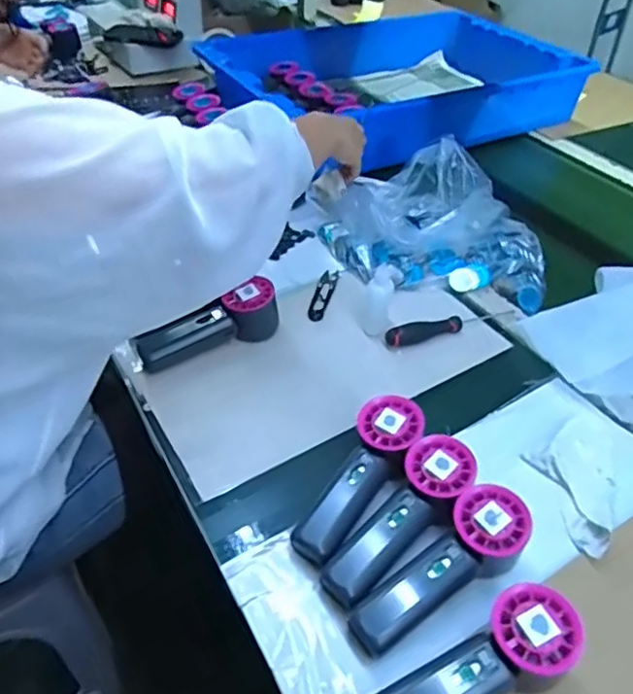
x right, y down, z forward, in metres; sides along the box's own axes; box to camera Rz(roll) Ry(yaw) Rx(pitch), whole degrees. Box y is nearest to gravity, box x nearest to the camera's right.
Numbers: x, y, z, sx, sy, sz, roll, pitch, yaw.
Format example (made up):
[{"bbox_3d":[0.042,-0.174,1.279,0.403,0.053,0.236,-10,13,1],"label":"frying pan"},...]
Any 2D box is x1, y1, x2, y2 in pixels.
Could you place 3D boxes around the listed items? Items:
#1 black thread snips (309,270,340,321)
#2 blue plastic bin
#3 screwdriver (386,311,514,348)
[{"bbox_3d":[0.008,-0.064,0.725,0.023,0.004,0.098,13,43,10],"label":"black thread snips"},{"bbox_3d":[0.139,-0.510,1.135,0.604,0.098,0.487,-26,50,-28],"label":"blue plastic bin"},{"bbox_3d":[0.149,-0.024,0.678,0.153,0.019,0.018,-12,45,-17],"label":"screwdriver"}]

